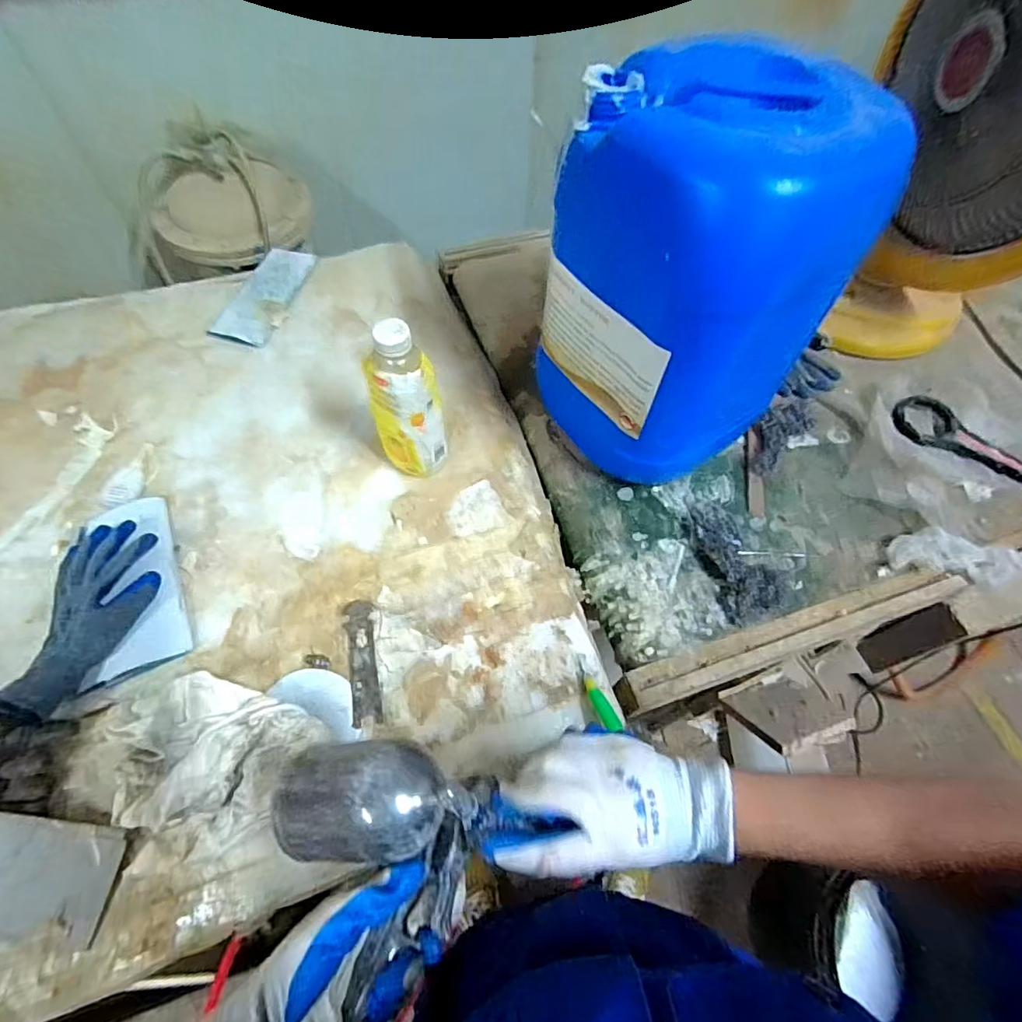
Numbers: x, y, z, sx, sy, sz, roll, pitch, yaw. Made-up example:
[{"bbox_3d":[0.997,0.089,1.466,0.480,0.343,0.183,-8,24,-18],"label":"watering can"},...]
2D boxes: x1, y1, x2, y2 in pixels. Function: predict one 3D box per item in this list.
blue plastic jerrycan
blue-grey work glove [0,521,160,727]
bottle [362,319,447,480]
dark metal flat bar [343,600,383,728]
[{"bbox_3d":[0.197,-0.244,0.598,0.237,0.379,0.223,-27,64,-17],"label":"blue plastic jerrycan"},{"bbox_3d":[-0.473,0.119,0.585,0.122,0.050,0.227,-1,59,-3],"label":"blue-grey work glove"},{"bbox_3d":[-0.125,-0.120,0.632,0.082,0.221,0.064,-11,60,-8],"label":"bottle"},{"bbox_3d":[-0.169,0.169,0.589,0.033,0.004,0.140,-9,60,-7],"label":"dark metal flat bar"}]

